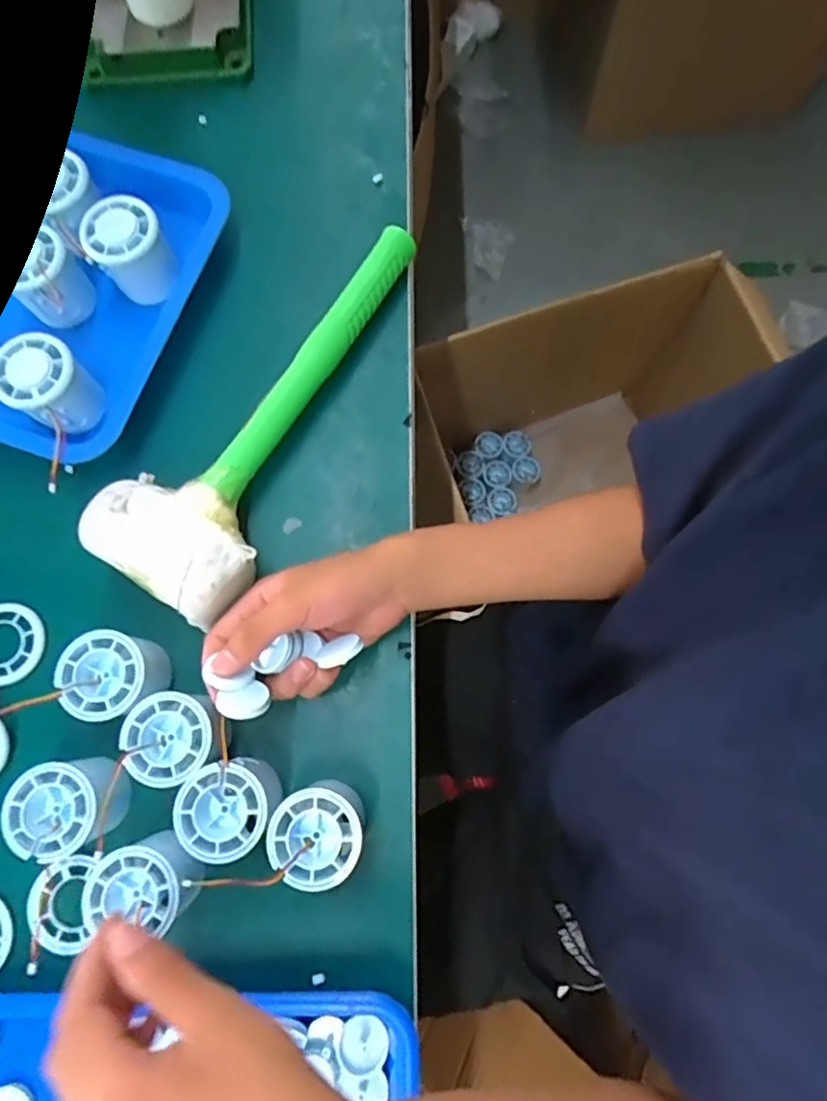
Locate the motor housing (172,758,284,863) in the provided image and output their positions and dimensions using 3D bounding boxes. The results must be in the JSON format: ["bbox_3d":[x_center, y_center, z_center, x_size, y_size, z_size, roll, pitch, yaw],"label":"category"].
[{"bbox_3d":[-0.117,0.163,0.379,0.053,0.051,0.052,0,77,1],"label":"motor housing"}]

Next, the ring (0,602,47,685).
[{"bbox_3d":[-0.294,0.066,0.425,0.056,0.010,0.053,0,77,1],"label":"ring"}]

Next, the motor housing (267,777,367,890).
[{"bbox_3d":[-0.059,0.179,0.379,0.054,0.056,0.052,0,77,1],"label":"motor housing"}]

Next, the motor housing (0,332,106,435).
[{"bbox_3d":[-0.268,-0.121,0.439,0.053,0.055,0.054,0,77,1],"label":"motor housing"}]

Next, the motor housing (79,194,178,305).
[{"bbox_3d":[-0.219,-0.233,0.465,0.055,0.061,0.052,0,77,1],"label":"motor housing"}]

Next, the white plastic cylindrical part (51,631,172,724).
[{"bbox_3d":[-0.199,0.084,0.399,0.054,0.050,0.054,0,77,1],"label":"white plastic cylindrical part"}]

